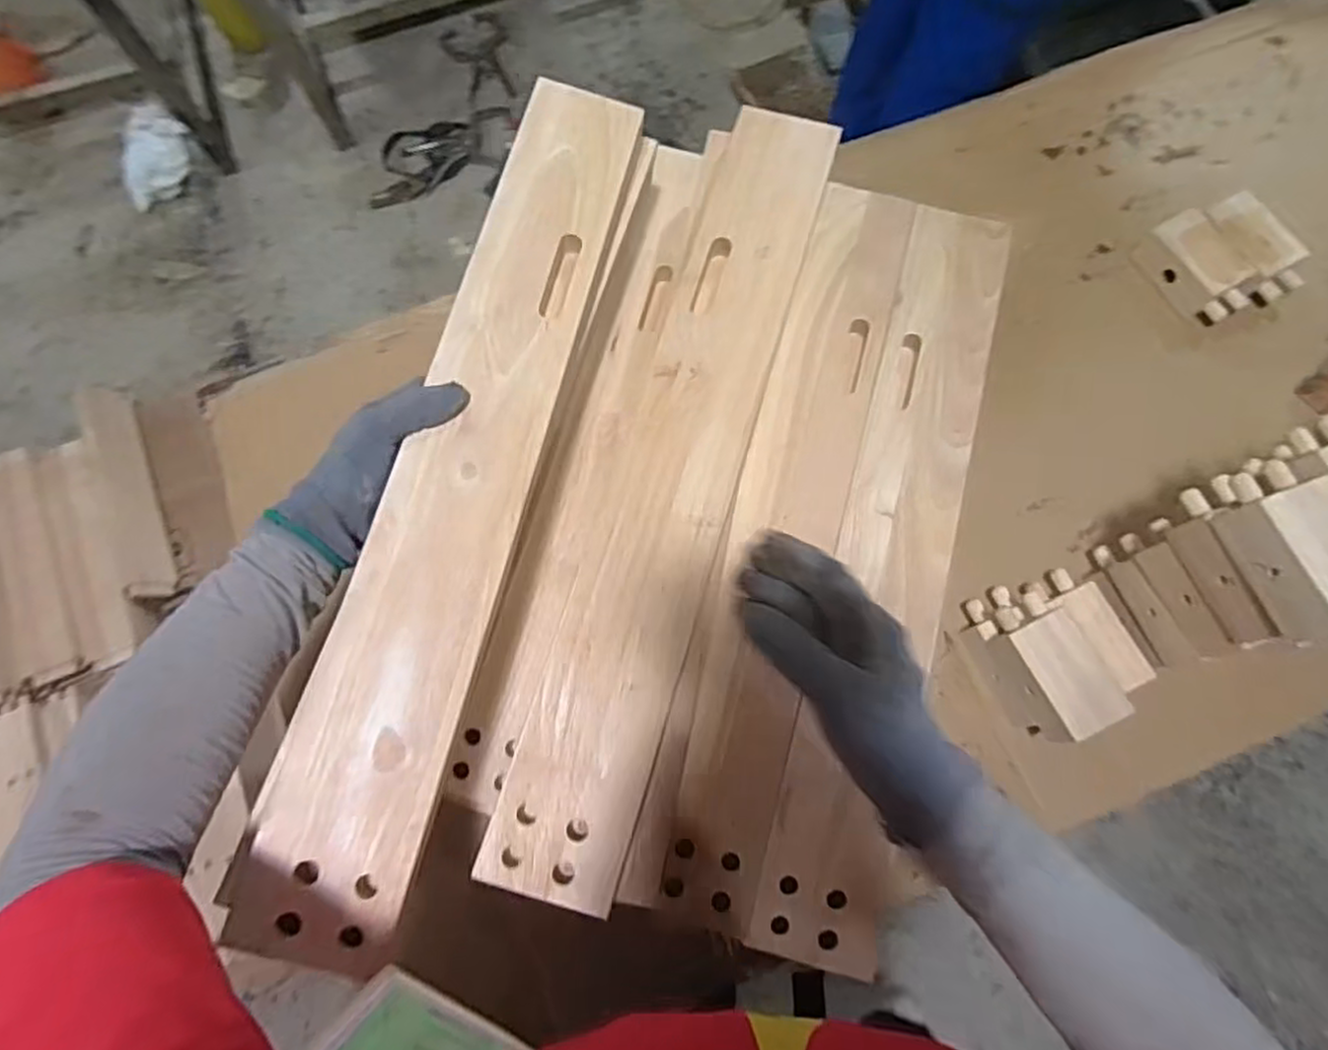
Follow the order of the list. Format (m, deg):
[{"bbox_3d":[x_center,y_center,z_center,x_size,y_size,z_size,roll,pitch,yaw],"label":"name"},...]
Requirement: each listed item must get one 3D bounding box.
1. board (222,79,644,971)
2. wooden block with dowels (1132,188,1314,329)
[{"bbox_3d":[-0.120,-0.047,0.442,0.084,0.015,0.556,13,73,3],"label":"board"},{"bbox_3d":[0.513,-0.245,0.656,0.116,0.036,0.102,-22,75,-6],"label":"wooden block with dowels"}]

